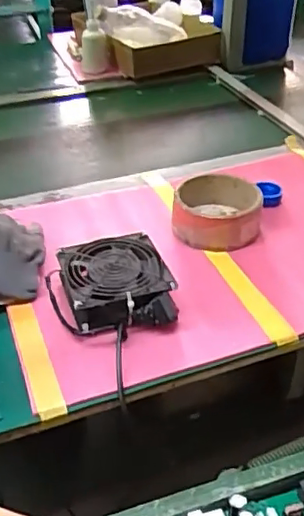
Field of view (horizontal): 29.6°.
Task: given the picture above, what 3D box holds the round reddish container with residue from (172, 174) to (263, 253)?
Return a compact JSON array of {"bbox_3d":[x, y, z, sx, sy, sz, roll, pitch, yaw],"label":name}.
[{"bbox_3d":[0.092,-0.066,0.831,0.125,0.051,0.129,-1,36,0],"label":"round reddish container with residue"}]

